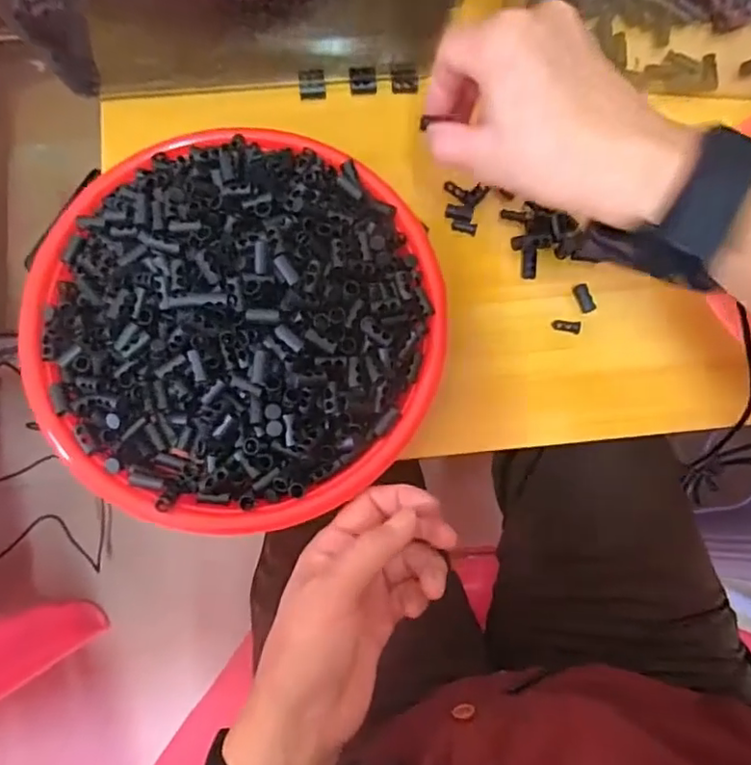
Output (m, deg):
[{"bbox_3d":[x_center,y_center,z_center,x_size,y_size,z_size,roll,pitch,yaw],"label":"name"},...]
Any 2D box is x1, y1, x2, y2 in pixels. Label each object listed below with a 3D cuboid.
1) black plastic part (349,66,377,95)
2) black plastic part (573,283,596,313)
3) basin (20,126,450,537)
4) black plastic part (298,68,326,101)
[{"bbox_3d":[-0.008,-0.205,0.404,0.018,0.005,0.018,-5,79,-2],"label":"black plastic part"},{"bbox_3d":[0.133,-0.054,0.377,0.010,0.004,0.019,-19,79,-4],"label":"black plastic part"},{"bbox_3d":[-0.081,-0.037,0.348,0.235,0.056,0.226,0,79,0],"label":"basin"},{"bbox_3d":[-0.043,-0.202,0.402,0.018,0.009,0.018,0,79,0],"label":"black plastic part"}]

